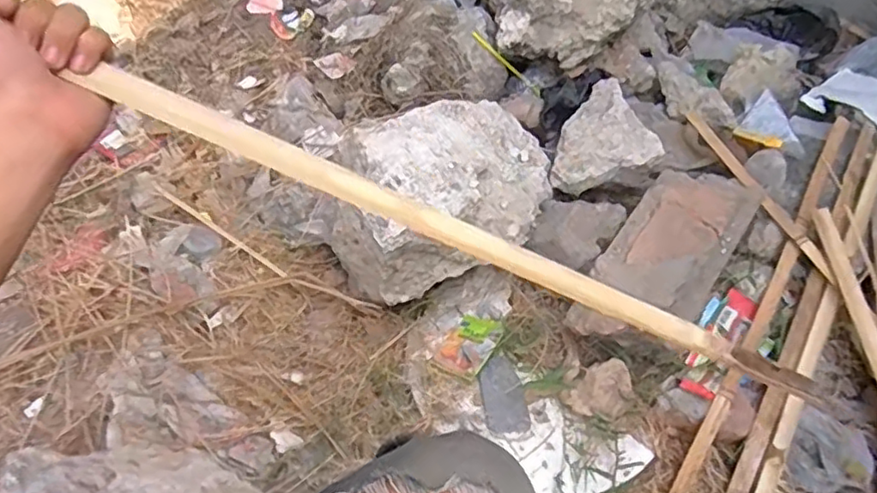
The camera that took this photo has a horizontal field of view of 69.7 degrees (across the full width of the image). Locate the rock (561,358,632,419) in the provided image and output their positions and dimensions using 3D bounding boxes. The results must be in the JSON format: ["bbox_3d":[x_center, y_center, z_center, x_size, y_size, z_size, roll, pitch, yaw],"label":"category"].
[{"bbox_3d":[0.226,0.201,0.866,0.092,0.032,0.068,-32,63,-21],"label":"rock"}]

